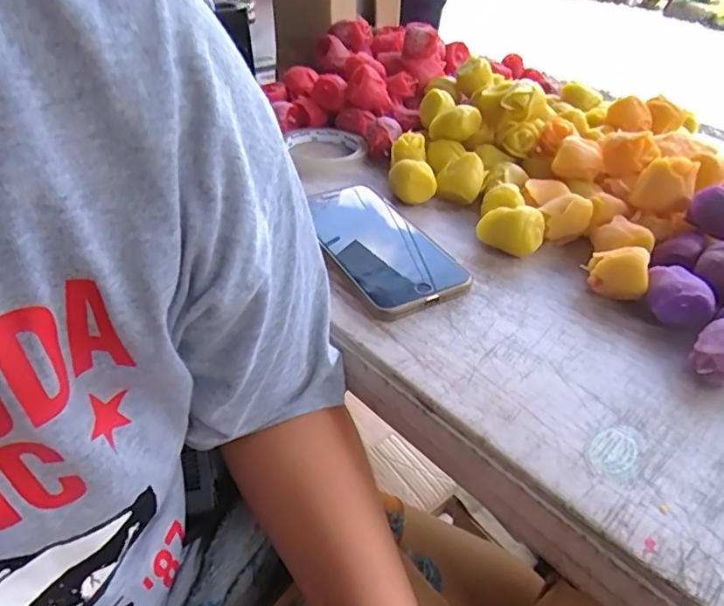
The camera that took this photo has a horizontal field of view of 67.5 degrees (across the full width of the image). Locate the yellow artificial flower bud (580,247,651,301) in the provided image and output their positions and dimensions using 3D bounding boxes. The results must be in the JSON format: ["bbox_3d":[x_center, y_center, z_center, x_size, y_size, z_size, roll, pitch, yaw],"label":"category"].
[{"bbox_3d":[0.176,-0.020,0.376,0.036,0.031,0.024,9,40,7],"label":"yellow artificial flower bud"}]

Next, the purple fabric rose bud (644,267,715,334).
[{"bbox_3d":[0.209,-0.003,0.359,0.043,0.028,0.031,31,47,29],"label":"purple fabric rose bud"}]

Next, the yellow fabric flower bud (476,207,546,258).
[{"bbox_3d":[0.114,-0.055,0.415,0.049,0.034,0.027,14,41,12],"label":"yellow fabric flower bud"}]

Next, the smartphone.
[{"bbox_3d":[0.009,-0.049,0.420,0.081,0.011,0.167,-16,44,-22],"label":"smartphone"}]

